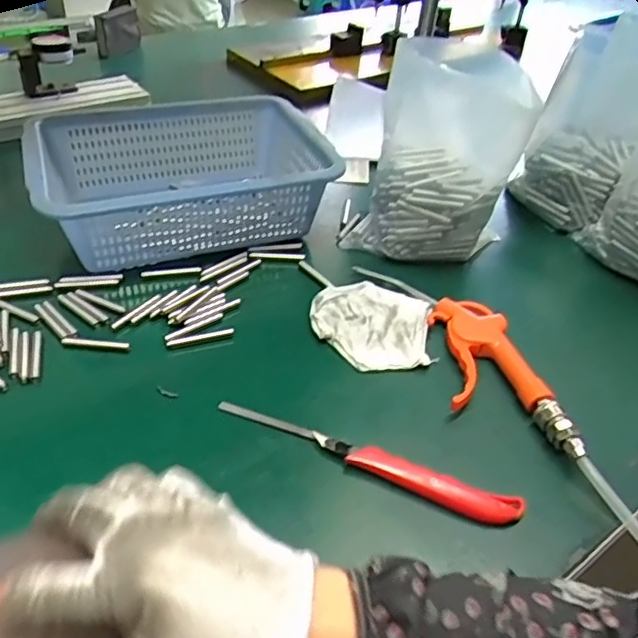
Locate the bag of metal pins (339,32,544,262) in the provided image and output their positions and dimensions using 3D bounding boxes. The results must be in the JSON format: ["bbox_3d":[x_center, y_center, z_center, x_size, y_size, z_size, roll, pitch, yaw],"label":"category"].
[{"bbox_3d":[0.121,-0.161,0.591,0.157,0.200,0.089,17,41,16],"label":"bag of metal pins"}]

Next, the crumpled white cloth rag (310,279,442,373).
[{"bbox_3d":[0.048,0.003,0.547,0.107,0.025,0.102,2,39,-2],"label":"crumpled white cloth rag"}]

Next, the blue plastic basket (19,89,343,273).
[{"bbox_3d":[-0.153,-0.154,0.662,0.293,0.100,0.219,-12,42,-18],"label":"blue plastic basket"}]

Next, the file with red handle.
[{"bbox_3d":[0.030,0.100,0.425,0.223,0.019,0.023,17,41,16],"label":"file with red handle"}]

